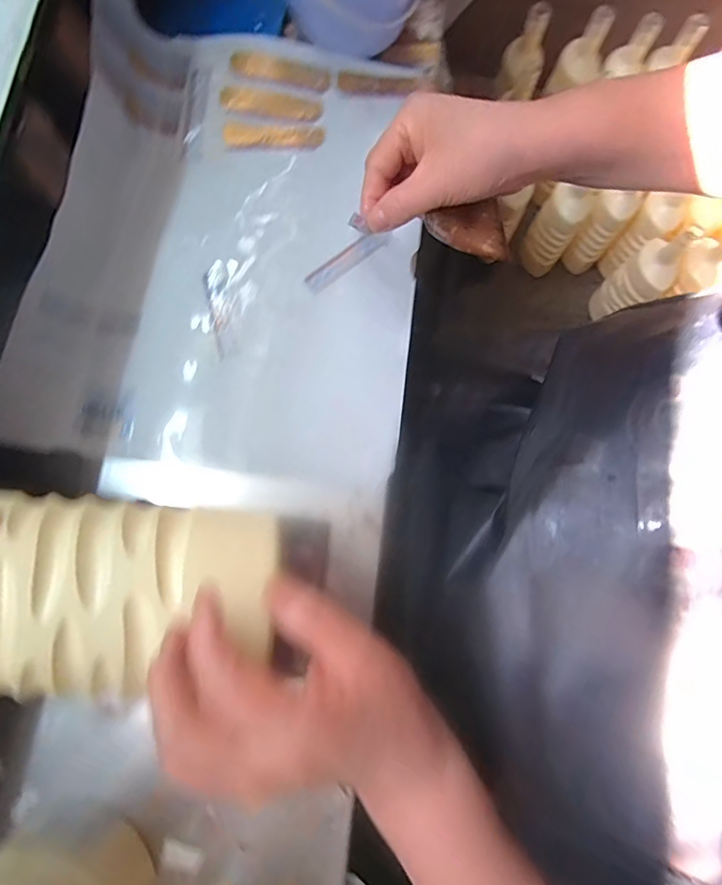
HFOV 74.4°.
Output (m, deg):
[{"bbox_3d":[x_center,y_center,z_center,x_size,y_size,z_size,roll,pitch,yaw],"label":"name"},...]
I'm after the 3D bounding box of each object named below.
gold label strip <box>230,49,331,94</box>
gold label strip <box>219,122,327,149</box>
[{"bbox_3d":[-0.074,-0.346,0.442,0.090,0.005,0.024,11,96,-6],"label":"gold label strip"},{"bbox_3d":[-0.082,-0.286,0.444,0.093,0.005,0.020,5,90,3],"label":"gold label strip"}]

